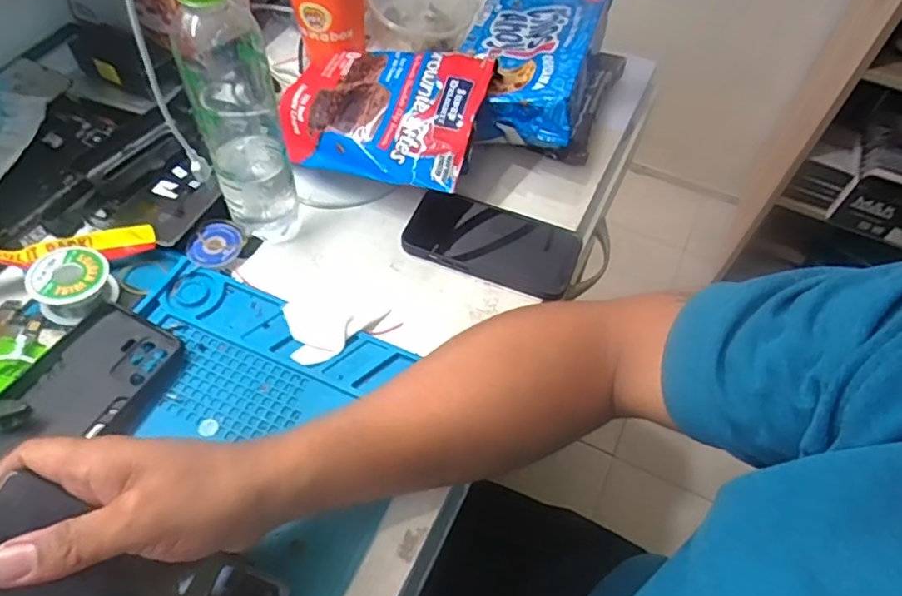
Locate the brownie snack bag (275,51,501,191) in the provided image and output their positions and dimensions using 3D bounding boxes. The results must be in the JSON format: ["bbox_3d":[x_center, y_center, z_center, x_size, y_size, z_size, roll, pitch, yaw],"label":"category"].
[{"bbox_3d":[-0.069,-0.175,0.548,0.193,0.027,0.130,15,78,17],"label":"brownie snack bag"}]

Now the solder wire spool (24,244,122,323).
[{"bbox_3d":[-0.286,-0.011,0.453,0.053,0.033,0.046,-29,63,-22],"label":"solder wire spool"}]

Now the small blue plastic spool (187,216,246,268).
[{"bbox_3d":[-0.200,-0.047,0.508,0.045,0.010,0.046,2,56,-3],"label":"small blue plastic spool"}]

